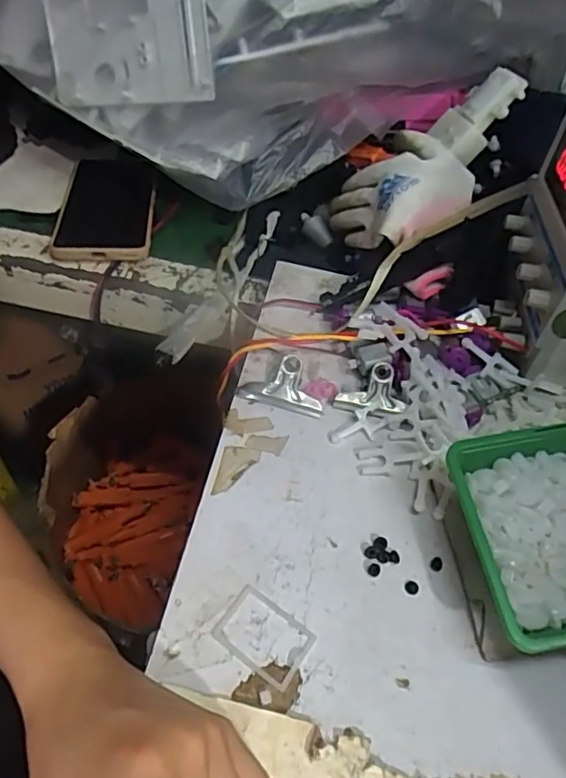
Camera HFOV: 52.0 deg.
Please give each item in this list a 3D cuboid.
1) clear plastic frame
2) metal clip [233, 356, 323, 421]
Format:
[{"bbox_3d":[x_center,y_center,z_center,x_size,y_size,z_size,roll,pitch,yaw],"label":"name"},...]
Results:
[{"bbox_3d":[-0.010,0.124,0.293,0.046,0.004,0.031,30,56,19],"label":"clear plastic frame"},{"bbox_3d":[0.001,-0.004,0.380,0.055,0.019,0.032,14,52,7],"label":"metal clip"}]

